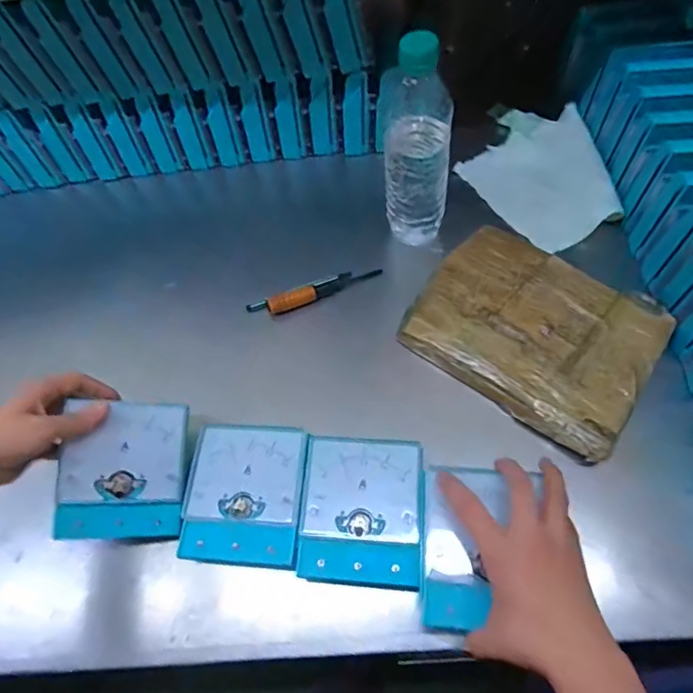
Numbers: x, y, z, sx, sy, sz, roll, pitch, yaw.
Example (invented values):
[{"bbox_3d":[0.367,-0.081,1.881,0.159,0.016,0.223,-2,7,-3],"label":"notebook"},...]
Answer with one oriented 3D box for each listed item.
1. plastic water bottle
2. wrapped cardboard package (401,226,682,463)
[{"bbox_3d":[0.070,-0.206,0.514,0.064,0.233,0.071,-4,58,1],"label":"plastic water bottle"},{"bbox_3d":[0.186,-0.018,0.506,0.223,0.032,0.168,34,66,22],"label":"wrapped cardboard package"}]

